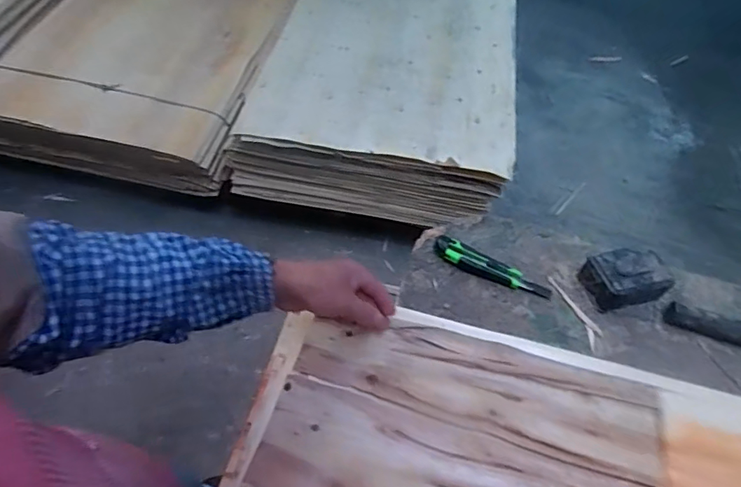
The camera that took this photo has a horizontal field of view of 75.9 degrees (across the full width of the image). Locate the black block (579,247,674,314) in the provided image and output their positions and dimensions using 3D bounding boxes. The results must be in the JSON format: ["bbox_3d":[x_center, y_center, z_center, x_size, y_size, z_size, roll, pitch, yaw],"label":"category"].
[{"bbox_3d":[0.387,0.047,0.728,0.112,0.065,0.085,-7,56,-5],"label":"black block"}]

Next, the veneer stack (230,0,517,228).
[{"bbox_3d":[0.075,-0.651,1.766,0.861,0.277,1.201,10,55,2],"label":"veneer stack"}]

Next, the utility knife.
[{"bbox_3d":[0.189,0.039,0.745,0.190,0.024,0.038,24,57,12],"label":"utility knife"}]

